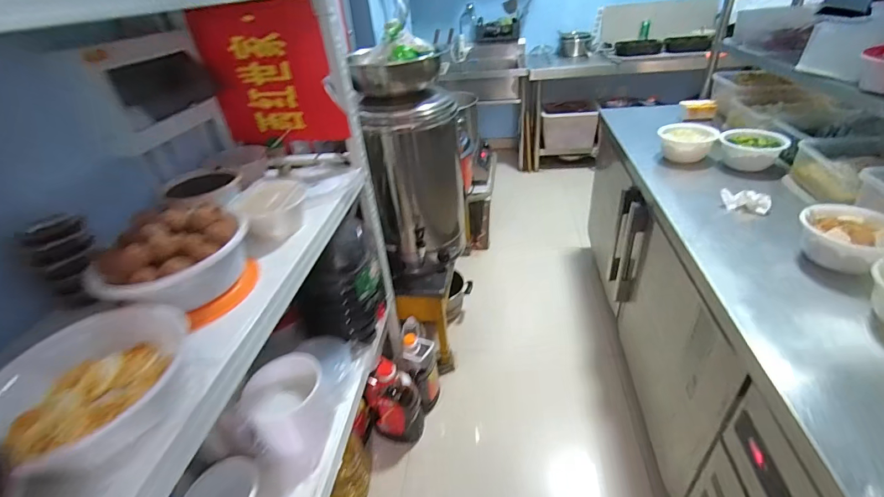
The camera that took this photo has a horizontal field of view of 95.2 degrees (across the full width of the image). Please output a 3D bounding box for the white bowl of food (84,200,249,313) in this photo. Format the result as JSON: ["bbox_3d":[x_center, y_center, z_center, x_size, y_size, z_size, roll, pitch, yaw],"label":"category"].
[{"bbox_3d":[-0.433,0.014,0.674,0.178,0.103,0.212,5,36,16],"label":"white bowl of food"}]

